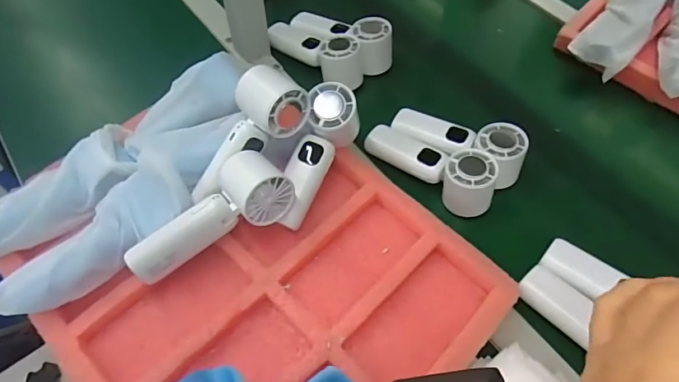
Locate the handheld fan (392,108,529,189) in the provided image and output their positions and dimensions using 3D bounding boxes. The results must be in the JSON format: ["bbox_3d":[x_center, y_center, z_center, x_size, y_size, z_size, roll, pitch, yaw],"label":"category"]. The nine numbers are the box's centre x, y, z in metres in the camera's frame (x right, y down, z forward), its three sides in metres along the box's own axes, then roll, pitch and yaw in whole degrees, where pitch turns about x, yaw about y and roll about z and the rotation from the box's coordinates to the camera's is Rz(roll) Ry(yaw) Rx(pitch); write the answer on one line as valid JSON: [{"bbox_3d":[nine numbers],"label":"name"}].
[{"bbox_3d":[0.138,-0.061,0.506,0.156,0.054,0.061,33,61,18],"label":"handheld fan"}]

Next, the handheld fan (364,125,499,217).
[{"bbox_3d":[0.105,-0.034,0.491,0.166,0.051,0.049,33,61,18],"label":"handheld fan"}]

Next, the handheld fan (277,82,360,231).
[{"bbox_3d":[-0.023,-0.035,0.453,0.054,0.051,0.155,21,85,11],"label":"handheld fan"}]

